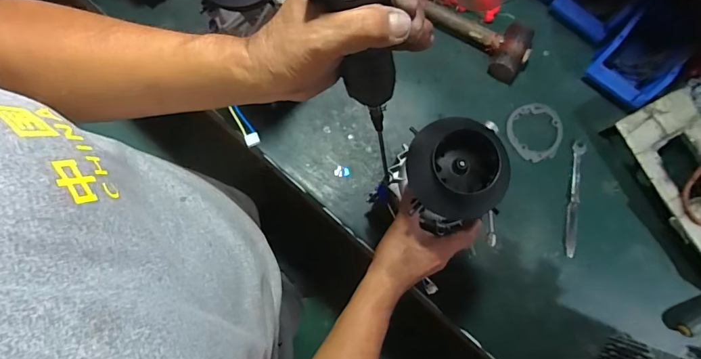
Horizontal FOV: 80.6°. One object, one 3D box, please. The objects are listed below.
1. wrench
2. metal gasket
[{"bbox_3d":[0.396,0.034,0.731,0.025,0.009,0.201,11,79,1],"label":"wrench"},{"bbox_3d":[0.338,-0.086,0.753,0.100,0.008,0.104,0,79,-1],"label":"metal gasket"}]

